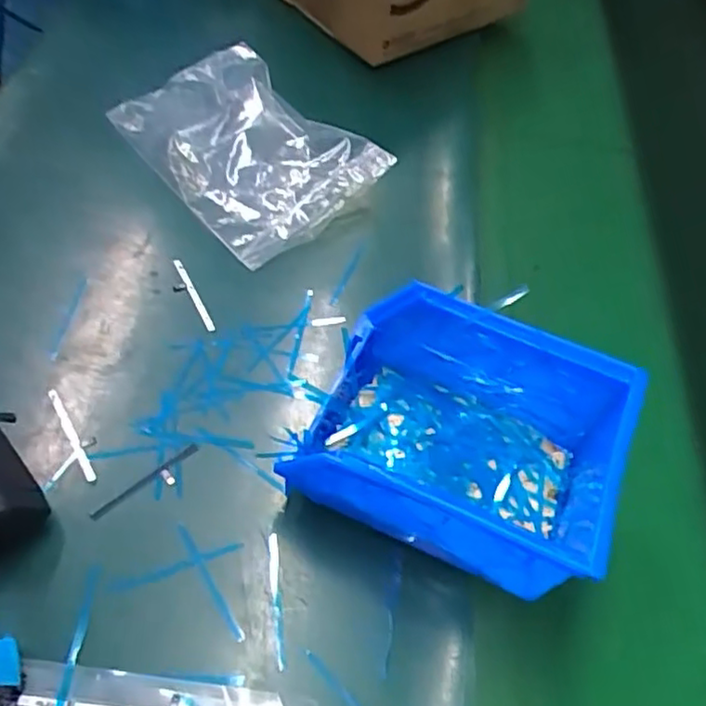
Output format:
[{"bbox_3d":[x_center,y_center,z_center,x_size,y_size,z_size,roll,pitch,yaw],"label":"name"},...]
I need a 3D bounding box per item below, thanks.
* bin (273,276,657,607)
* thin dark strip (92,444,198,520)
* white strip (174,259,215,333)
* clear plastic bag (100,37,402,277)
[{"bbox_3d":[0.051,0.042,0.318,0.140,0.070,0.107,22,55,11],"label":"bin"},{"bbox_3d":[-0.104,0.064,0.331,0.059,0.004,0.005,-32,62,-25],"label":"thin dark strip"},{"bbox_3d":[-0.097,-0.035,0.403,0.004,0.005,0.059,-21,58,-20],"label":"white strip"},{"bbox_3d":[-0.078,-0.150,0.468,0.119,0.035,0.185,-34,63,-27],"label":"clear plastic bag"}]

